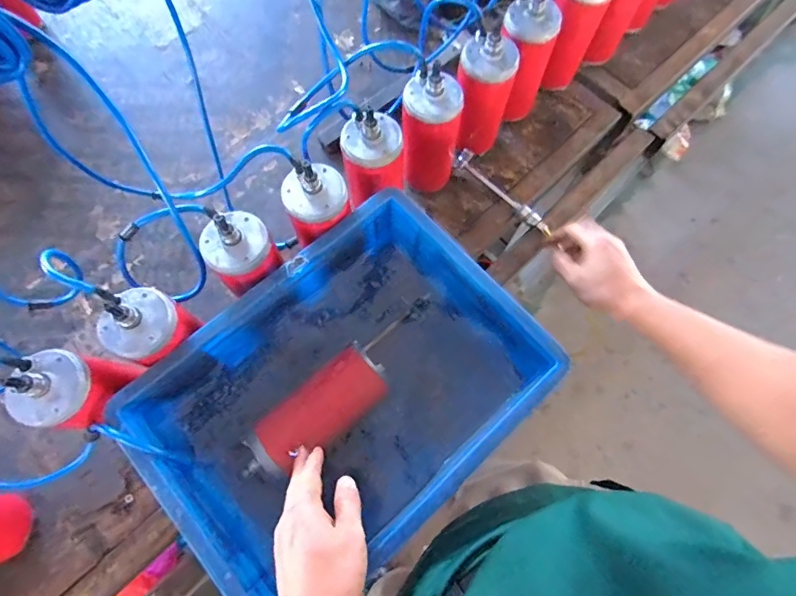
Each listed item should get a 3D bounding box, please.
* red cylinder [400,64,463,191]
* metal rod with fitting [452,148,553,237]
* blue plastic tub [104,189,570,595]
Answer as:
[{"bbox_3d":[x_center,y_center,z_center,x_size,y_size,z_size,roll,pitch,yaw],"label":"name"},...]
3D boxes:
[{"bbox_3d":[0.045,-0.227,0.625,0.079,0.186,0.075,11,72,2],"label":"red cylinder"},{"bbox_3d":[0.161,-0.162,0.689,0.182,0.016,0.027,44,76,10],"label":"metal rod with fitting"},{"bbox_3d":[-0.058,0.104,0.523,0.400,0.128,0.306,-40,77,-13],"label":"blue plastic tub"}]

